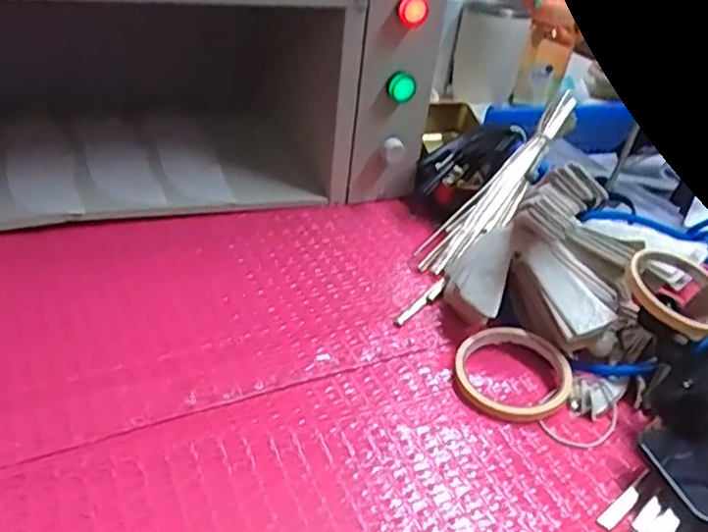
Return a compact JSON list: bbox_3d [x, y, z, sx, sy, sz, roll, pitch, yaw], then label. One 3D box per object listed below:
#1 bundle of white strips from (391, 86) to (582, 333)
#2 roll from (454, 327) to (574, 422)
[{"bbox_3d":[0.135,-0.070,0.663,0.052,0.031,0.352,26,61,29],"label":"bundle of white strips"},{"bbox_3d":[0.124,0.081,0.519,0.087,0.020,0.086,6,34,-4],"label":"roll"}]

